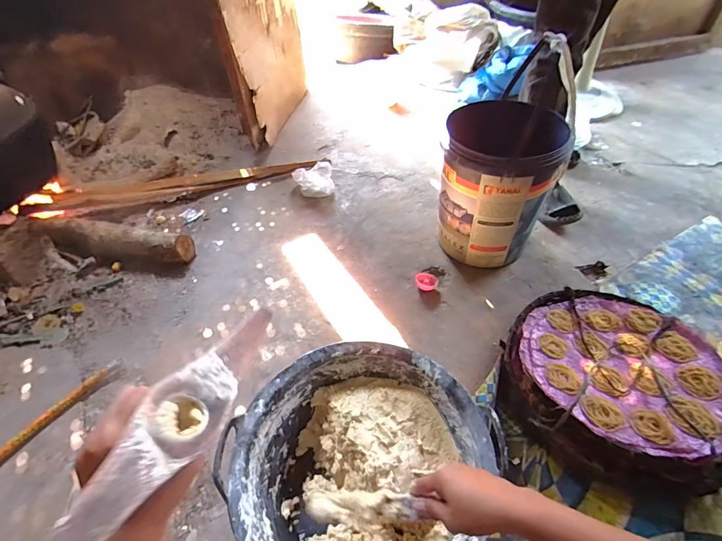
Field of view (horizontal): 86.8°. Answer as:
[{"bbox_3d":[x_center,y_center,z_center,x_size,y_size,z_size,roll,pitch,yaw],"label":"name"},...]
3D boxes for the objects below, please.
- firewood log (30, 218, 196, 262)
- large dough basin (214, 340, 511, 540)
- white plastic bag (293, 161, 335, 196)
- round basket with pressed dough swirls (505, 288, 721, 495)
[{"bbox_3d":[-0.777,-0.089,1.218,0.486,0.099,0.086,5,48,8],"label":"firewood log"},{"bbox_3d":[0.001,0.347,0.686,0.400,0.195,0.398,-2,47,2],"label":"large dough basin"},{"bbox_3d":[-0.175,-0.342,1.405,0.138,0.099,0.110,-11,48,-7],"label":"white plastic bag"},{"bbox_3d":[0.539,0.222,0.817,0.412,0.121,0.409,-2,47,2],"label":"round basket with pressed dough swirls"}]

